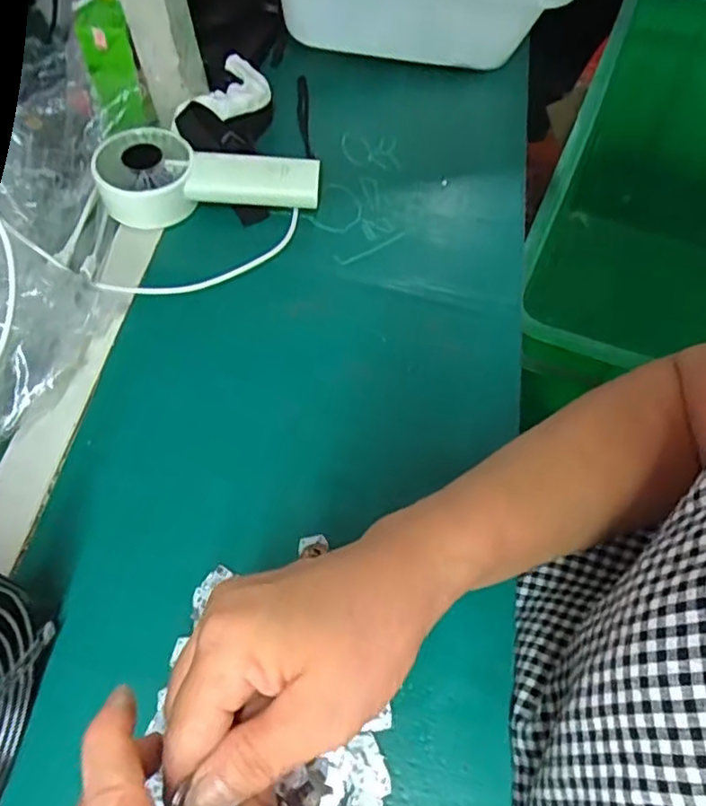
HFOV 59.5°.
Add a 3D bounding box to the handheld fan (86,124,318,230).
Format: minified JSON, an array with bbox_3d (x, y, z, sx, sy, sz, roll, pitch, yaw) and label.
[{"bbox_3d":[-0.118,-0.181,0.509,0.177,0.045,0.074,5,60,5],"label":"handheld fan"}]

